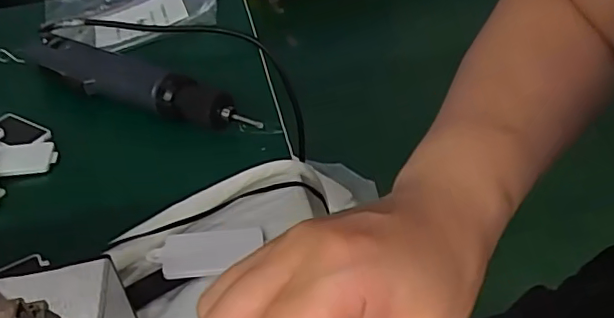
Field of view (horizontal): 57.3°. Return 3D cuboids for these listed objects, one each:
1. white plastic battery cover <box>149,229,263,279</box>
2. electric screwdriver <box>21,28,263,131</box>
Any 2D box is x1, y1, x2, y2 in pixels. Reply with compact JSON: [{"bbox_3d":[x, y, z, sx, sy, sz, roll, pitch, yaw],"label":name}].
[{"bbox_3d":[-0.062,0.058,0.342,0.067,0.010,0.030,-6,40,0],"label":"white plastic battery cover"},{"bbox_3d":[-0.155,-0.060,0.487,0.268,0.037,0.052,21,47,28],"label":"electric screwdriver"}]

